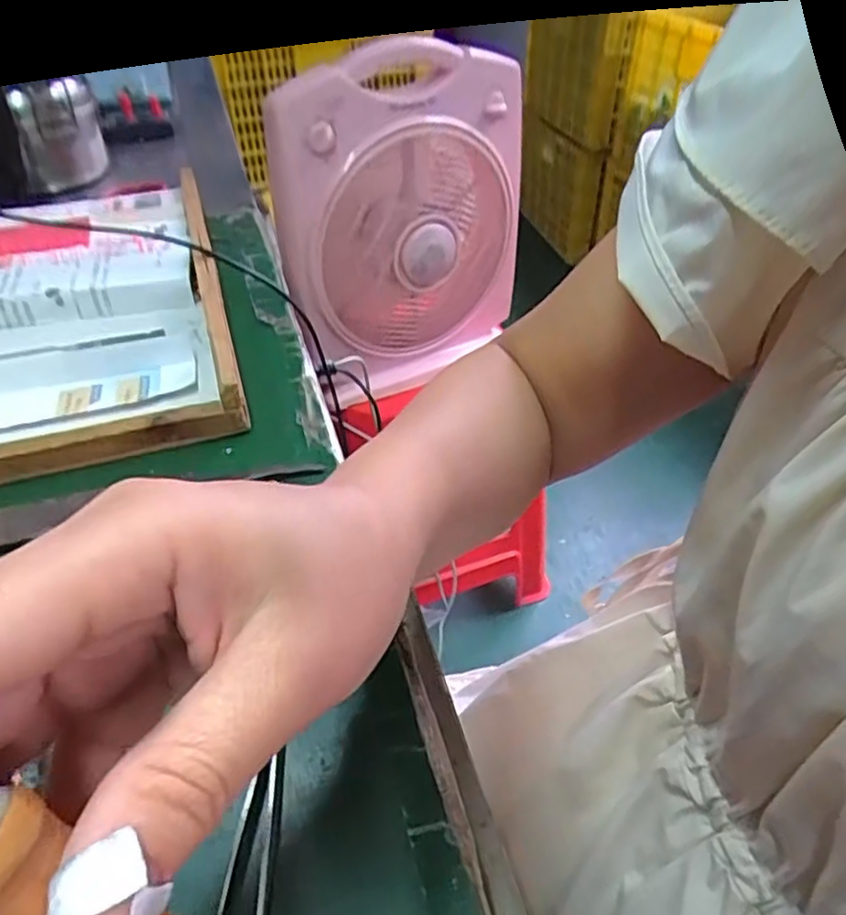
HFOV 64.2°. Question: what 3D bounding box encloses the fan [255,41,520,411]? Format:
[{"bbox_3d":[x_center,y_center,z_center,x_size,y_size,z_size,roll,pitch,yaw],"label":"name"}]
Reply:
[{"bbox_3d":[-0.032,-0.274,0.831,0.324,0.373,0.135,-31,50,-30],"label":"fan"}]

